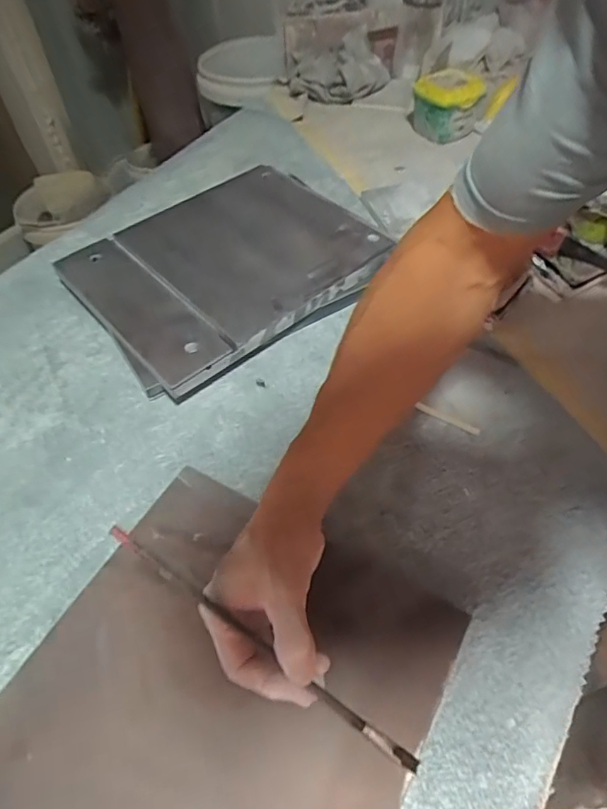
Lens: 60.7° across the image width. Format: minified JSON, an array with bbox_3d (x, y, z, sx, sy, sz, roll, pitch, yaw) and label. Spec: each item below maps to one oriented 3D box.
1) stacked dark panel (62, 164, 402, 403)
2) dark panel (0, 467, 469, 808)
[{"bbox_3d":[-0.097,-0.192,0.690,0.378,0.044,0.305,-34,59,-21],"label":"stacked dark panel"},{"bbox_3d":[-0.083,0.241,0.368,0.285,0.017,0.366,24,56,19],"label":"dark panel"}]

